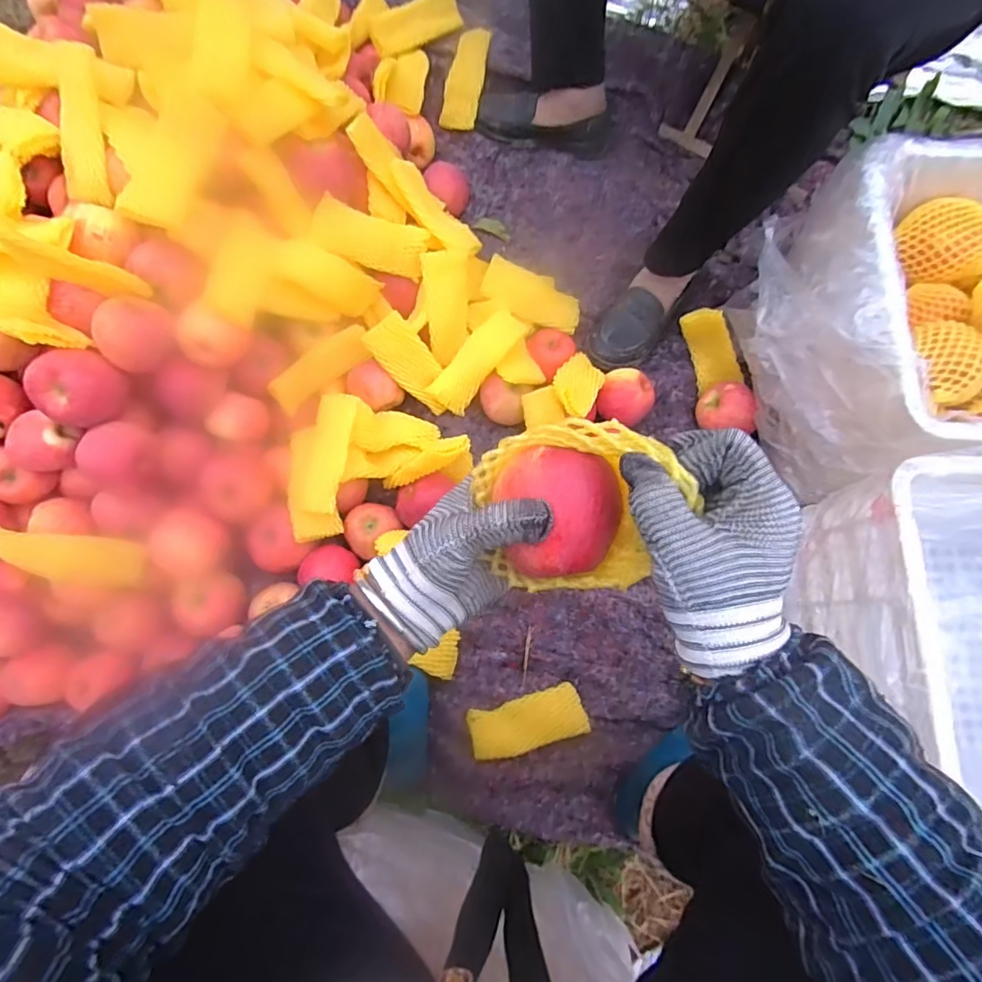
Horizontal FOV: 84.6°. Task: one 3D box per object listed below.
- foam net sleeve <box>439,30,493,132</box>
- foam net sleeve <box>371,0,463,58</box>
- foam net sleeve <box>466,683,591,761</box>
[{"bbox_3d":[-0.041,-0.701,0.916,0.064,0.032,0.155,18,103,4],"label":"foam net sleeve"},{"bbox_3d":[-0.124,-0.783,0.902,0.159,0.015,0.060,-34,115,-6],"label":"foam net sleeve"},{"bbox_3d":[0.048,0.298,0.696,0.145,0.035,0.062,-14,77,-4],"label":"foam net sleeve"}]

